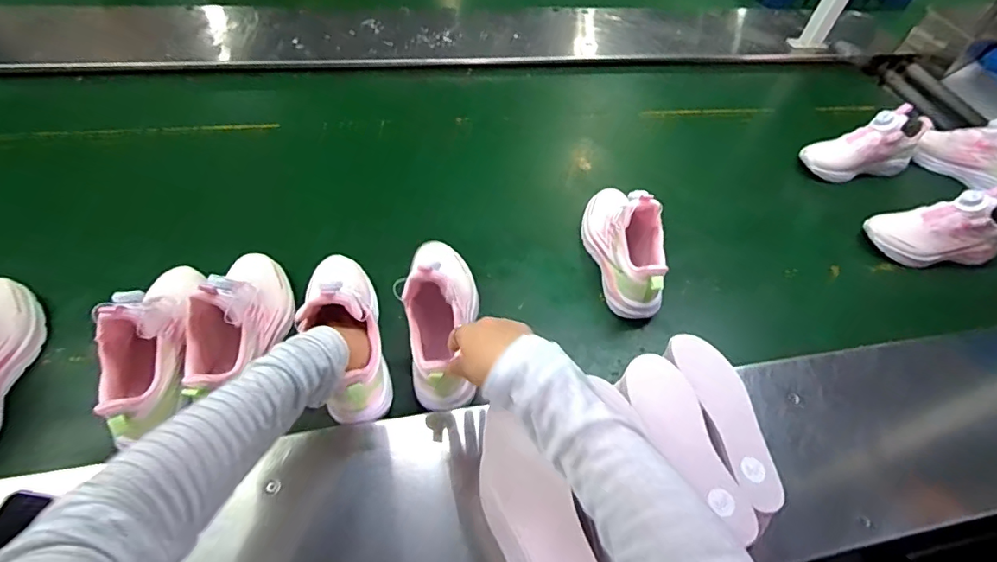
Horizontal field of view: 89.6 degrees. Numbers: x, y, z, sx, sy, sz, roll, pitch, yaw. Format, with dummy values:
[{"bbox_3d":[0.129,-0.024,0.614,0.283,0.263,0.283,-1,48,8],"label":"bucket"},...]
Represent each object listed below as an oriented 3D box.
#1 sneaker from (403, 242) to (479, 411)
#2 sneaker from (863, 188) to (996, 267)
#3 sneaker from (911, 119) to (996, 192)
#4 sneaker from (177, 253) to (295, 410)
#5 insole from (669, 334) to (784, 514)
[{"bbox_3d":[-0.072,0.027,0.646,0.085,0.134,0.234,1,54,-4],"label":"sneaker"},{"bbox_3d":[0.793,-0.090,0.877,0.240,0.119,0.086,6,54,0],"label":"sneaker"},{"bbox_3d":[0.988,-0.255,1.028,0.205,0.120,0.074,38,60,21],"label":"sneaker"},{"bbox_3d":[-0.330,0.043,0.624,0.077,0.129,0.228,3,54,-3],"label":"sneaker"},{"bbox_3d":[0.266,0.147,0.574,0.080,0.020,0.206,-9,54,-21],"label":"insole"}]

